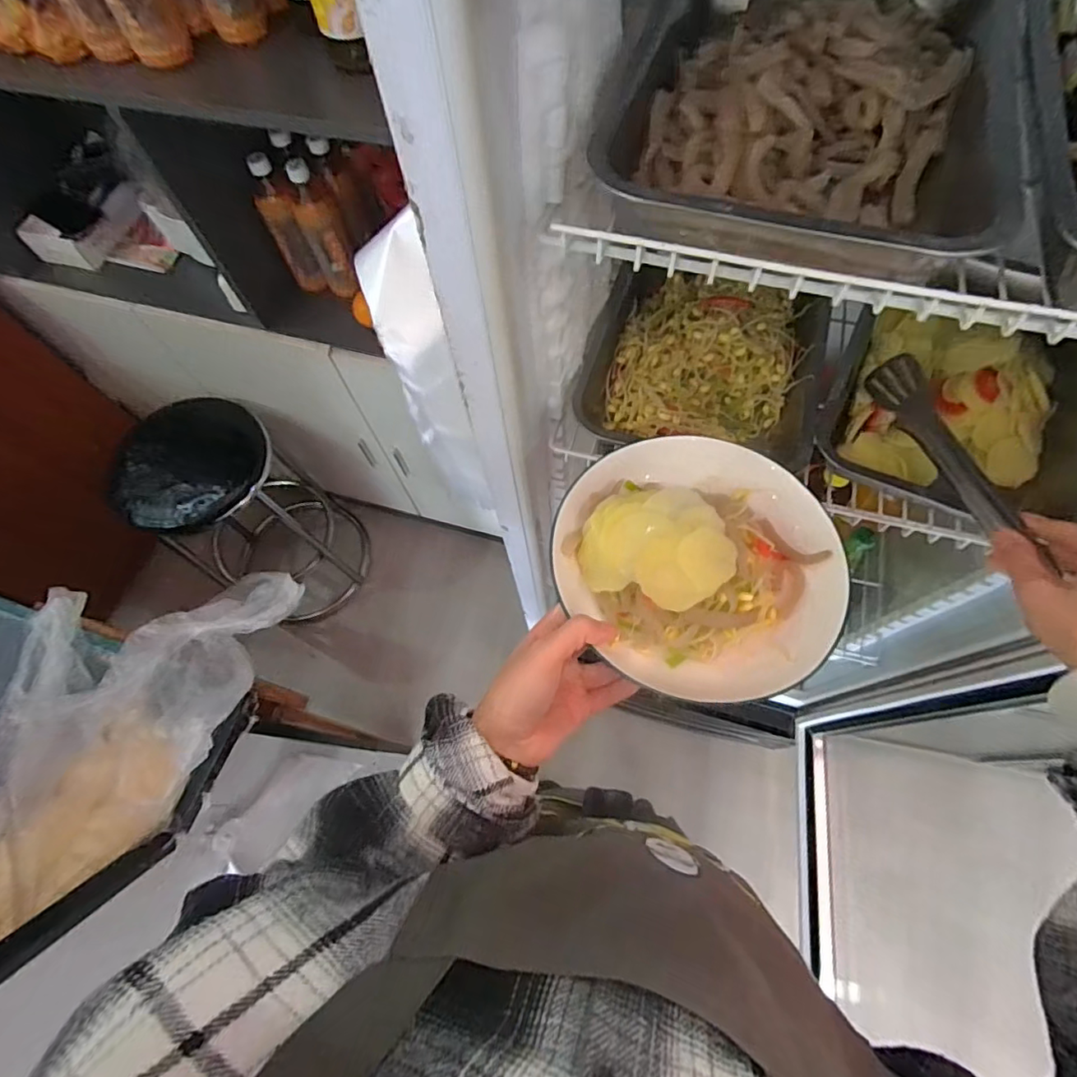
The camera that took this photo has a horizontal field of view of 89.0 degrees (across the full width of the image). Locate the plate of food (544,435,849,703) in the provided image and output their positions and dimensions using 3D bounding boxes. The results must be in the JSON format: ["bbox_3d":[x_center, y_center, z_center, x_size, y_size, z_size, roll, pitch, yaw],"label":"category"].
[{"bbox_3d":[0.114,0.006,0.386,0.196,0.061,0.191,20,68,10],"label":"plate of food"}]

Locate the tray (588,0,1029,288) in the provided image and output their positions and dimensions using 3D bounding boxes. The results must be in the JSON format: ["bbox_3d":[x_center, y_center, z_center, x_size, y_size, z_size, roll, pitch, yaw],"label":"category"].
[{"bbox_3d":[0.167,-0.281,0.342,0.216,0.044,0.306,19,68,10],"label":"tray"}]

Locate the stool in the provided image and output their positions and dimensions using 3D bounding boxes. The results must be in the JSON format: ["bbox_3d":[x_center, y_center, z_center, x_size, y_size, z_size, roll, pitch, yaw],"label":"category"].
[{"bbox_3d":[-0.678,-0.059,1.323,0.390,0.560,0.328,32,71,15],"label":"stool"}]

